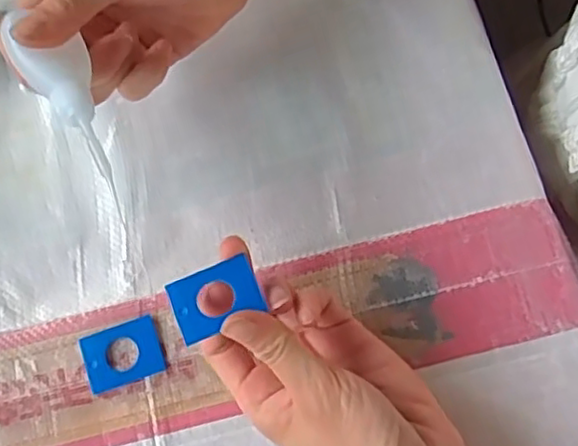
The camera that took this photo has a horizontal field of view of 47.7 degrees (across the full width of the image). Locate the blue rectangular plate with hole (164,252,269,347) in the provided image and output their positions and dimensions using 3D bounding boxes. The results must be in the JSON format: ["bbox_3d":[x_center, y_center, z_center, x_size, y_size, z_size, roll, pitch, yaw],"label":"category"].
[{"bbox_3d":[-0.035,0.035,0.307,0.039,0.004,0.031,-21,68,-11],"label":"blue rectangular plate with hole"}]

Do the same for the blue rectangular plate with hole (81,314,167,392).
[{"bbox_3d":[-0.090,0.071,0.355,0.041,0.004,0.032,-19,76,-4],"label":"blue rectangular plate with hole"}]

